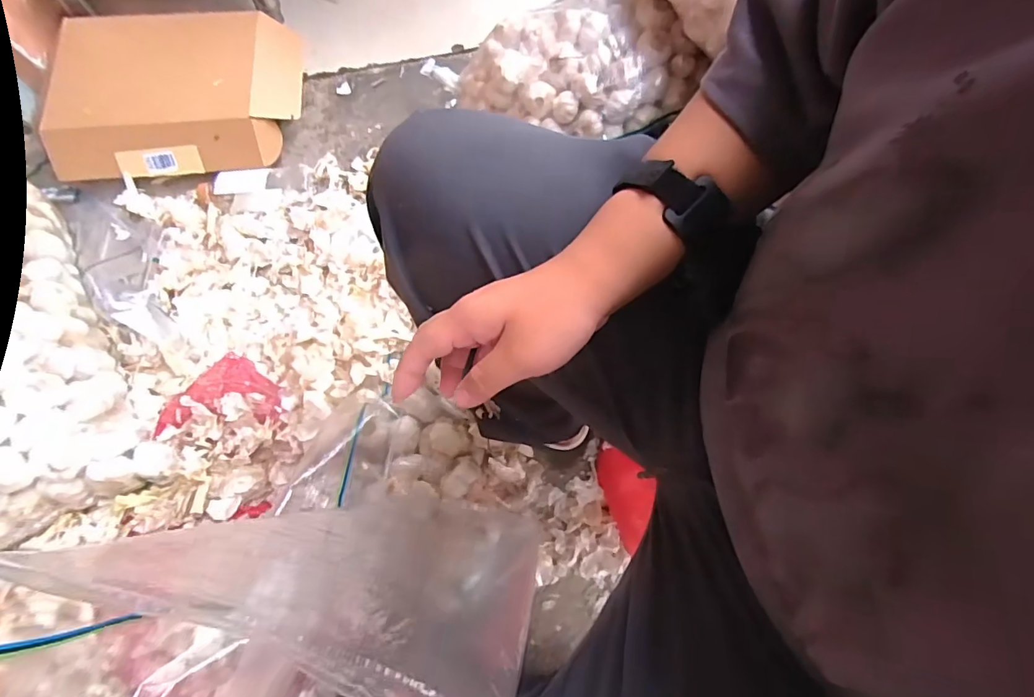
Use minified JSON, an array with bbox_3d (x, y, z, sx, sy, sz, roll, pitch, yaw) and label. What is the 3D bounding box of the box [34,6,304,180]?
[{"bbox_3d":[-0.627,-0.474,0.918,0.424,0.100,0.317,-7,72,-2],"label":"box"}]

